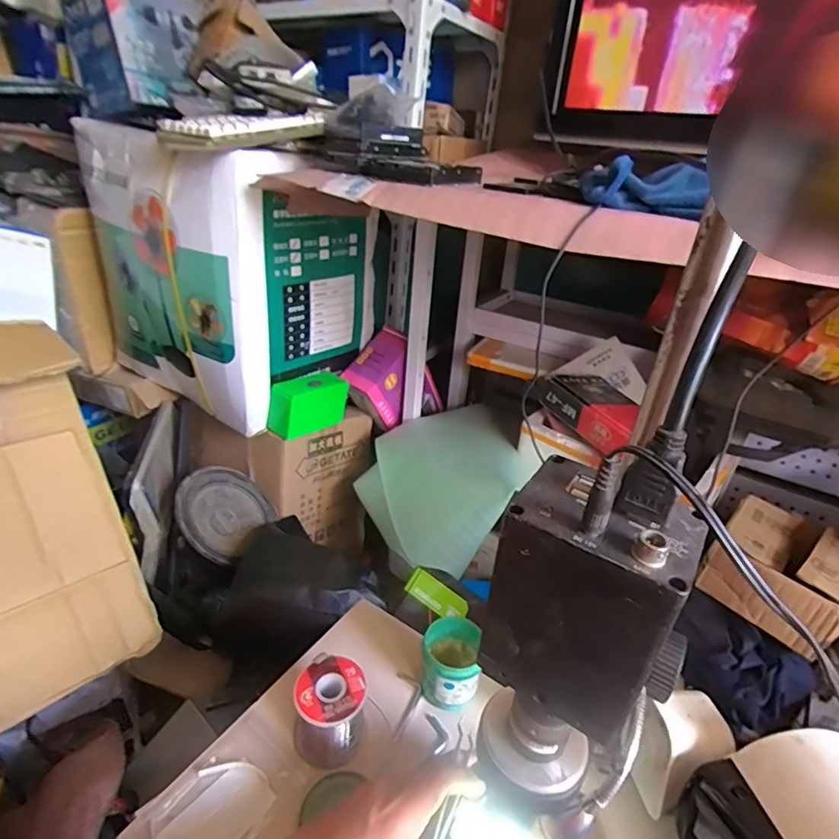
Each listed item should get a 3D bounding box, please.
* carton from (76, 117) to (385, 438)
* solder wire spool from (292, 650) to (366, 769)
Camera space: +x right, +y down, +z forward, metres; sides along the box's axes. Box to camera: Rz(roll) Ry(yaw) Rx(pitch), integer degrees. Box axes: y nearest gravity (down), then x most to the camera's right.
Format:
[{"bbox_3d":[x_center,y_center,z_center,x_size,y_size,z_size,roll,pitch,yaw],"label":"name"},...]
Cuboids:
[{"bbox_3d":[-0.392,-0.310,1.086,0.523,0.471,0.427,21,31,28],"label":"carton"},{"bbox_3d":[-0.082,0.265,0.461,0.064,0.068,0.062,2,27,-7],"label":"solder wire spool"}]

